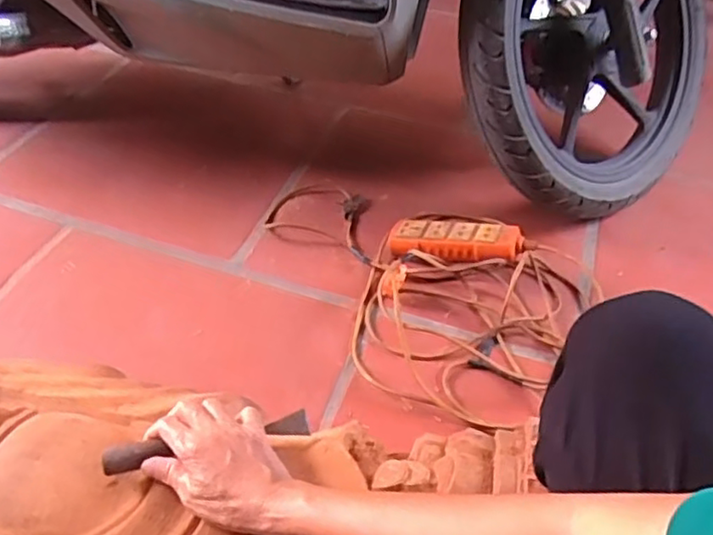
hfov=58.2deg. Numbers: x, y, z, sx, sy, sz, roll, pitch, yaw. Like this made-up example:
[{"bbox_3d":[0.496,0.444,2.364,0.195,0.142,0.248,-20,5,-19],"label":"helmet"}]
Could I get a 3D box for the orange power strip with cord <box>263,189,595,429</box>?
[{"bbox_3d":[0.075,0.004,0.926,0.520,0.083,0.350,27,51,20],"label":"orange power strip with cord"}]

